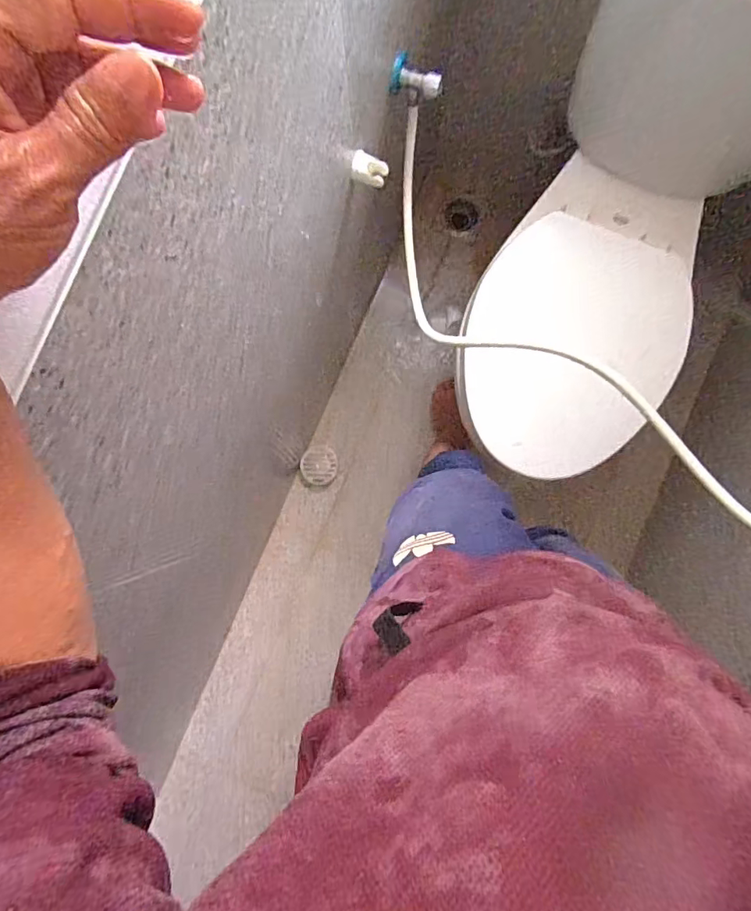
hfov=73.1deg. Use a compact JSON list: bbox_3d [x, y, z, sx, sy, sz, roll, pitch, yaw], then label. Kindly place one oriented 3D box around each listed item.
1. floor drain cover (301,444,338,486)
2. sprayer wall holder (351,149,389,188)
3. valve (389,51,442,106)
[{"bbox_3d":[-0.128,0.022,1.150,0.081,0.004,0.090,-5,91,-16],"label":"floor drain cover"},{"bbox_3d":[-0.007,-0.382,0.674,0.045,0.029,0.031,9,85,3],"label":"sprayer wall holder"},{"bbox_3d":[0.053,-0.502,0.682,0.062,0.062,0.036,9,85,3],"label":"valve"}]

